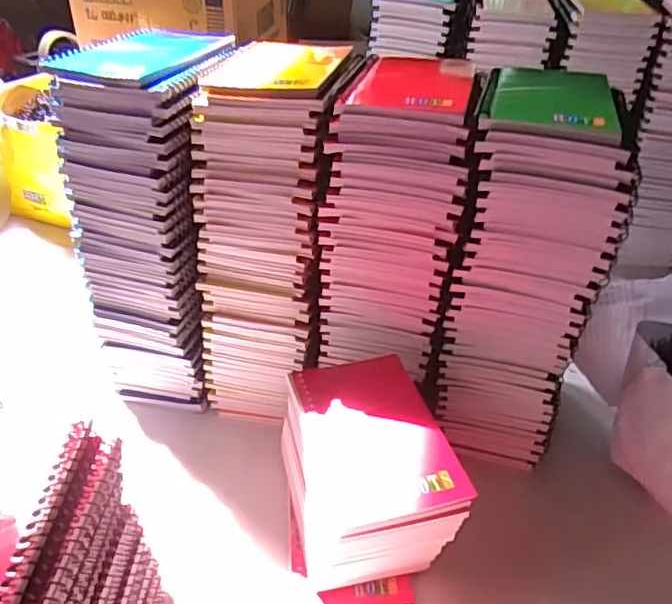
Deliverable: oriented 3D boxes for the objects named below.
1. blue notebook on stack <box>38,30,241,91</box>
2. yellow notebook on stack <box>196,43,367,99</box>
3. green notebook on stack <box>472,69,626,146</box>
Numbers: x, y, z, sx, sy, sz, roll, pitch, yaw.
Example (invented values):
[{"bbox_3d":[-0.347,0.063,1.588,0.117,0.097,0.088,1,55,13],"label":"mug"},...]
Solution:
[{"bbox_3d":[-0.139,-0.189,0.462,0.094,0.008,0.138,13,38,17],"label":"blue notebook on stack"},{"bbox_3d":[-0.037,-0.172,0.448,0.095,0.007,0.119,9,37,11],"label":"yellow notebook on stack"},{"bbox_3d":[0.144,-0.138,0.406,0.086,0.009,0.124,11,38,14],"label":"green notebook on stack"}]

